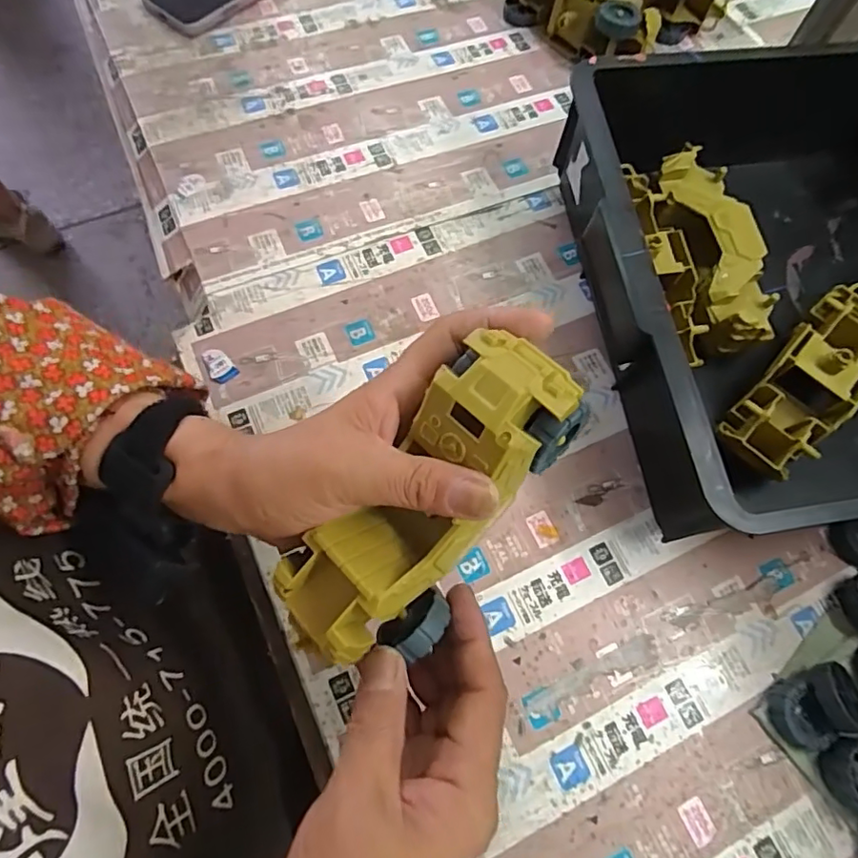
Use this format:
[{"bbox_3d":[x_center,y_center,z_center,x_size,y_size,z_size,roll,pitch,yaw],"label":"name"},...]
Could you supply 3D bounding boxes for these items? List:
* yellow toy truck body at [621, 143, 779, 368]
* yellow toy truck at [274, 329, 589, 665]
[{"bbox_3d":[0.198,-0.131,0.432,0.079,0.056,0.160,-8,68,-6],"label":"yellow toy truck body"},{"bbox_3d":[-0.002,0.037,0.252,0.061,0.050,0.168,40,99,12],"label":"yellow toy truck"}]

